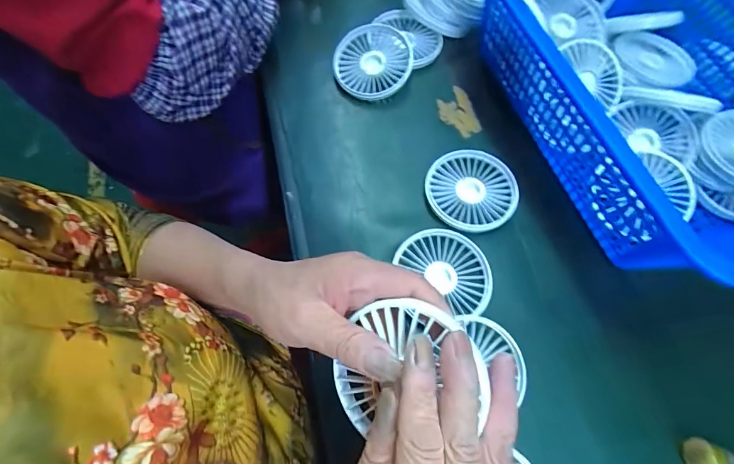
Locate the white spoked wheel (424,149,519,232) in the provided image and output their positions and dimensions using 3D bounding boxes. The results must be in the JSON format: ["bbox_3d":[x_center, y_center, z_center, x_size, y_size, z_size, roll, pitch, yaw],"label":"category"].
[{"bbox_3d":[0.106,-0.042,0.364,0.090,0.010,0.088,1,67,-2],"label":"white spoked wheel"}]

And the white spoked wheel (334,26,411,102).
[{"bbox_3d":[0.008,-0.201,0.428,0.094,0.016,0.094,0,79,9],"label":"white spoked wheel"}]

